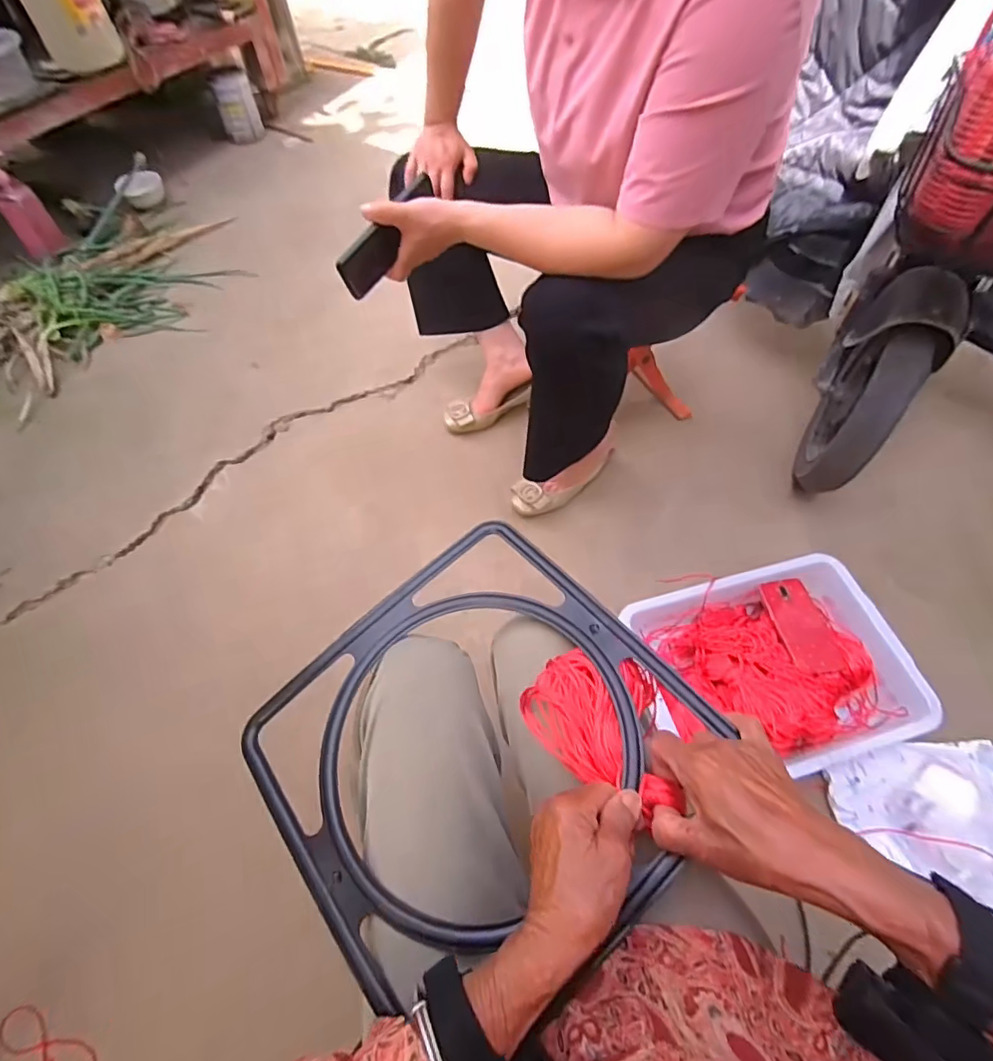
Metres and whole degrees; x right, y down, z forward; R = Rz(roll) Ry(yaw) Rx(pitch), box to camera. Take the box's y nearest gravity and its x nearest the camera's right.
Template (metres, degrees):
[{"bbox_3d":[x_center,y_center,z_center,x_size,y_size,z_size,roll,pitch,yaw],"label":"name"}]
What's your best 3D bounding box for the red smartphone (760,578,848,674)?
[{"bbox_3d":[0.508,0.158,0.871,0.082,0.015,0.160,-7,56,-3],"label":"red smartphone"}]

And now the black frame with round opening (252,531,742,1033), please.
[{"bbox_3d":[-0.022,0.179,0.445,0.322,0.019,0.327,-40,62,-12],"label":"black frame with round opening"}]

